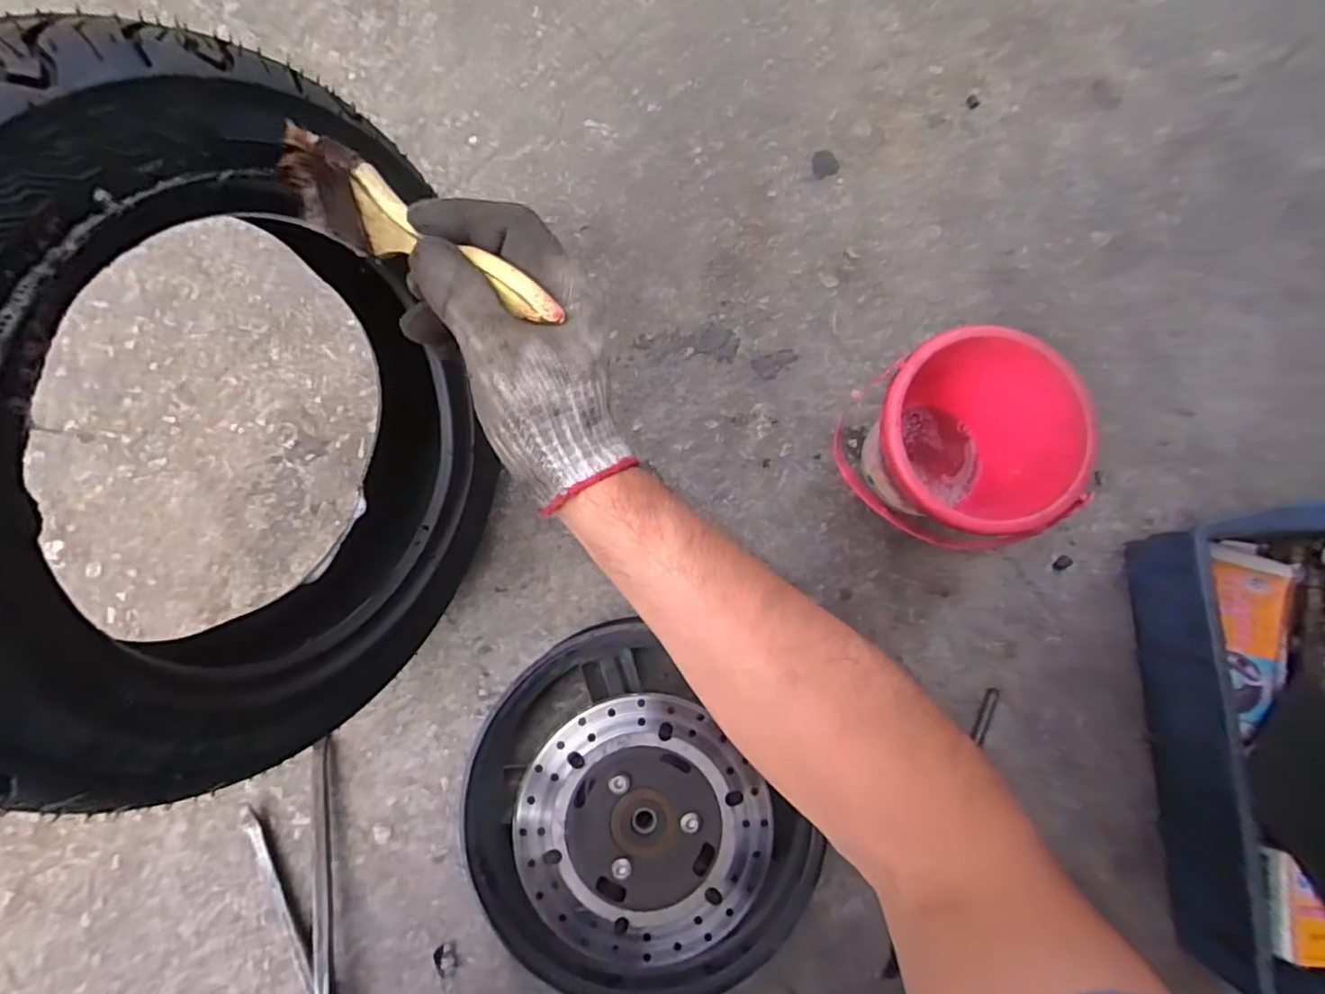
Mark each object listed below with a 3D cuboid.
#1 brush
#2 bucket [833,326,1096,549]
[{"bbox_3d":[-0.116,-0.123,0.296,0.166,0.041,0.029,31,83,16],"label":"brush"},{"bbox_3d":[0.226,-0.041,0.496,0.140,0.139,0.142,0,82,-1],"label":"bucket"}]

